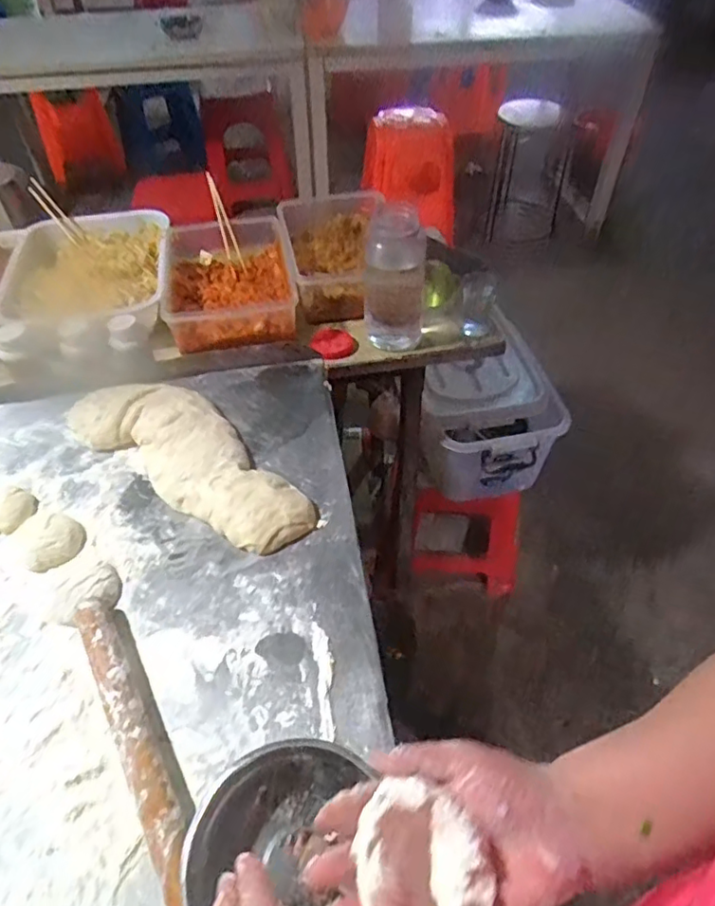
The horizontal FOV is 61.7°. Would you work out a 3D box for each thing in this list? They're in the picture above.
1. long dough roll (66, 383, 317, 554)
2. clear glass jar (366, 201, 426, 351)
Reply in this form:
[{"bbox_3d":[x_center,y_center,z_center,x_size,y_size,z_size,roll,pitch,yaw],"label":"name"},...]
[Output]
[{"bbox_3d":[-0.193,-0.003,0.715,0.335,0.045,0.127,28,55,23],"label":"long dough roll"},{"bbox_3d":[0.056,-0.249,0.868,0.082,0.213,0.079,-1,49,1],"label":"clear glass jar"}]

